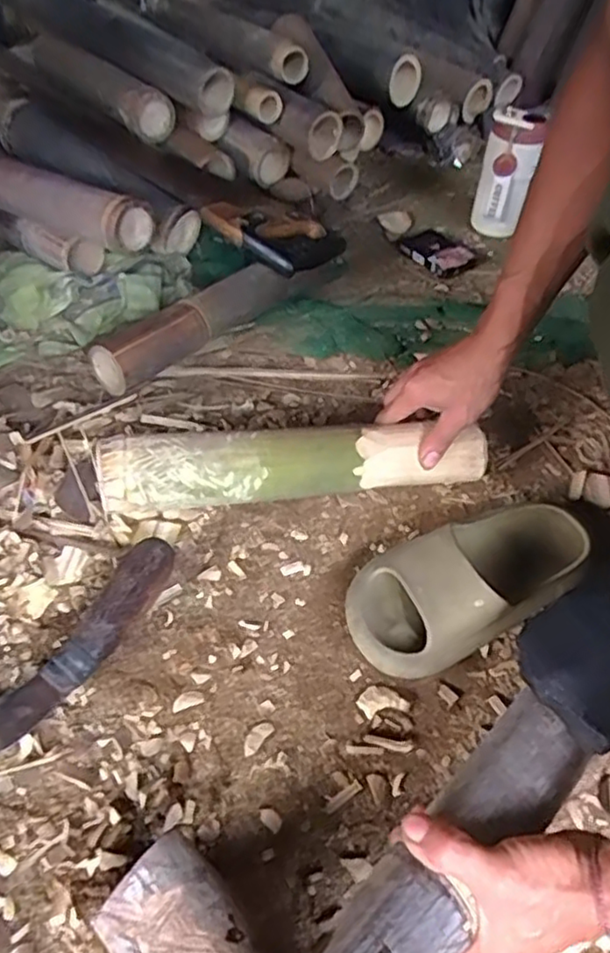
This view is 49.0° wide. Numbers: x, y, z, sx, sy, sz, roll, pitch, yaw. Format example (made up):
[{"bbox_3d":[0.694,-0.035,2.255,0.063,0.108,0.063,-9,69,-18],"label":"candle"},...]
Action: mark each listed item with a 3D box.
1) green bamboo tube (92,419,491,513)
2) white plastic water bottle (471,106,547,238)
[{"bbox_3d":[-0.006,-0.010,0.628,0.356,0.061,0.053,-3,50,-10],"label":"green bamboo tube"},{"bbox_3d":[0.279,-0.419,0.946,0.066,0.165,0.070,12,51,8],"label":"white plastic water bottle"}]

